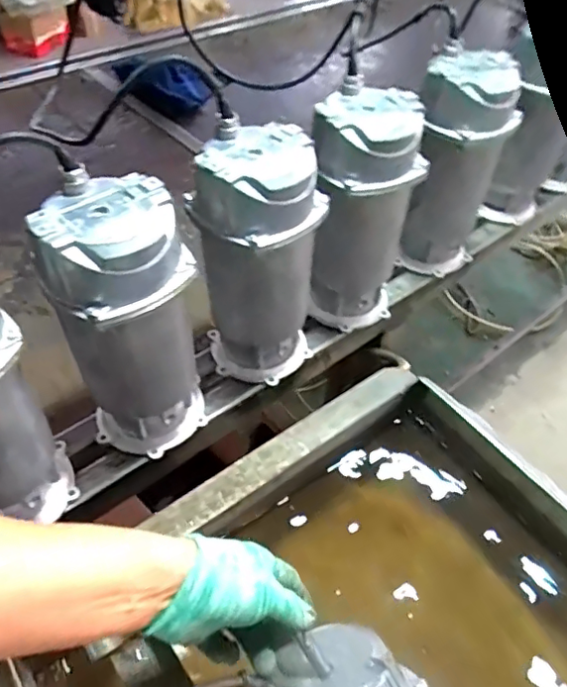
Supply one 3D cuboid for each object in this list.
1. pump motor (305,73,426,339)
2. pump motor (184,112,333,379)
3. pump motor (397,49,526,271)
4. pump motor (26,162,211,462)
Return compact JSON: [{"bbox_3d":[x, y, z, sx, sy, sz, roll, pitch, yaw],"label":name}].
[{"bbox_3d":[0.094,-0.153,0.715,0.126,0.288,0.115,3,49,0],"label":"pump motor"},{"bbox_3d":[-0.028,-0.082,0.655,0.134,0.298,0.123,-1,49,-3],"label":"pump motor"},{"bbox_3d":[0.233,-0.228,0.790,0.125,0.293,0.144,14,50,10],"label":"pump motor"},{"bbox_3d":[-0.151,-0.007,0.581,0.118,0.303,0.116,-5,49,-6],"label":"pump motor"}]

